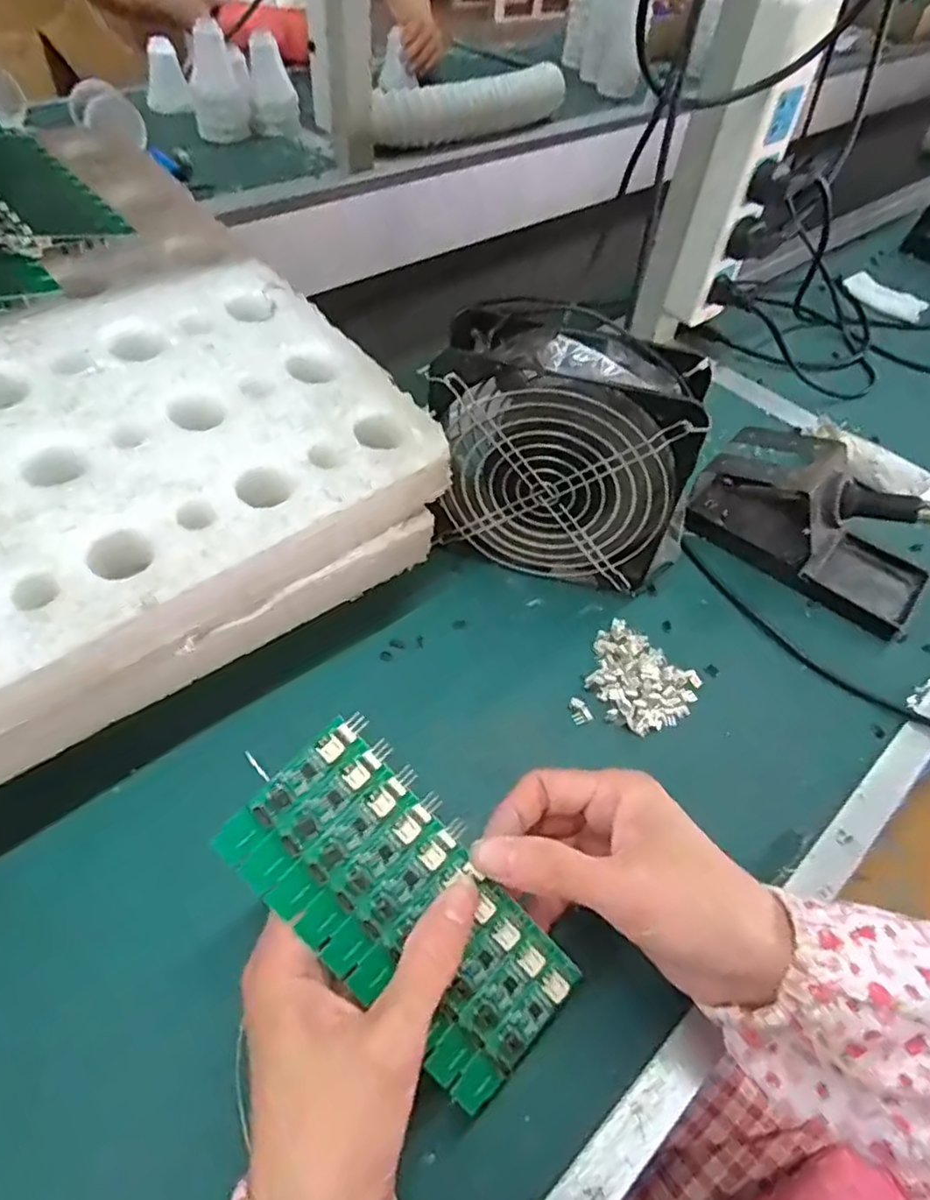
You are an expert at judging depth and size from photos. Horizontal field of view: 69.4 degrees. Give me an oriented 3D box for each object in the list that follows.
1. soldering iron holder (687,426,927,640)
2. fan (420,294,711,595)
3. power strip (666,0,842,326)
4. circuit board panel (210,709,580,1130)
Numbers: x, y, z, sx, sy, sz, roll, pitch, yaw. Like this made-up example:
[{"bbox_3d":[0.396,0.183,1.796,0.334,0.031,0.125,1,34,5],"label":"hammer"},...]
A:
[{"bbox_3d":[0.238,-0.055,0.451,0.155,0.072,0.067,34,56,20],"label":"soldering iron holder"},{"bbox_3d":[0.059,-0.083,0.407,0.156,0.151,0.065,14,52,5],"label":"fan"},{"bbox_3d":[0.208,-0.319,0.529,0.058,0.244,0.050,21,53,11],"label":"power strip"},{"bbox_3d":[-0.021,0.114,0.250,0.065,0.006,0.136,-43,93,-19],"label":"circuit board panel"}]

